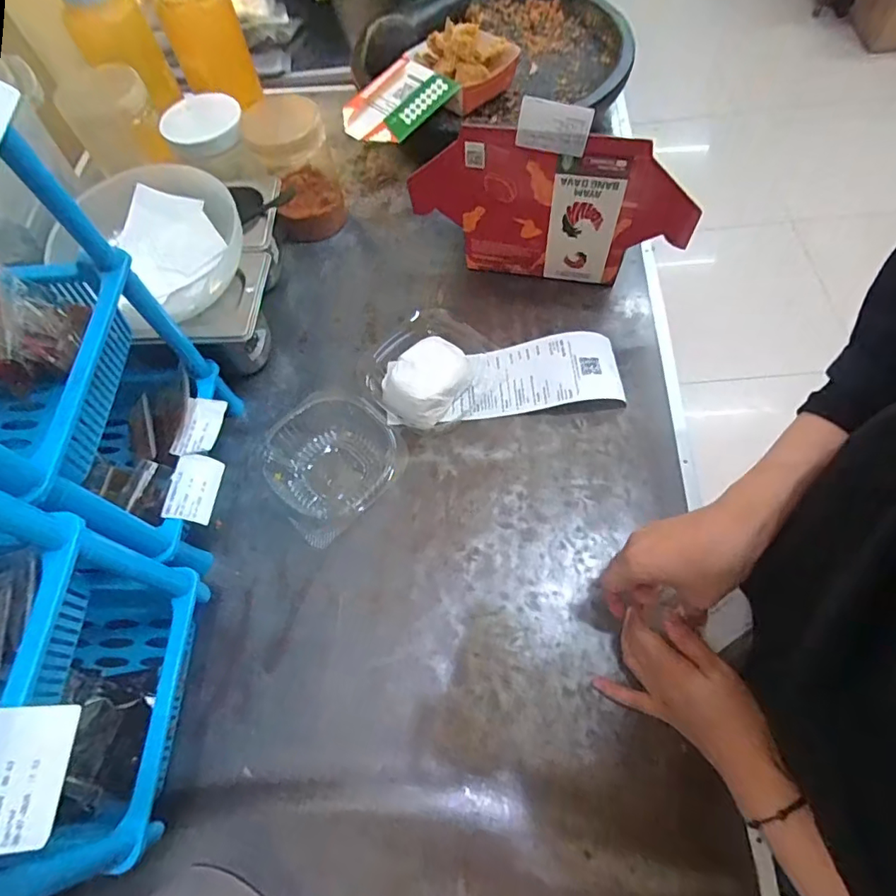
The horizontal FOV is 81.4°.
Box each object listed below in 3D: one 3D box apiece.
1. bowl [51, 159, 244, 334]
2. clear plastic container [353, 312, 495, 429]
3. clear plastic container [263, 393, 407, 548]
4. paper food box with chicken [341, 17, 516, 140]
[{"bbox_3d":[-0.283,-0.183,0.474,0.156,0.052,0.156,-1,63,2],"label":"bowl"},{"bbox_3d":[-0.028,-0.082,0.526,0.124,0.047,0.113,-1,63,2],"label":"clear plastic container"},{"bbox_3d":[-0.115,0.009,0.493,0.112,0.039,0.127,36,70,19],"label":"clear plastic container"},{"bbox_3d":[-0.026,-0.440,0.626,0.209,0.064,0.094,-41,68,-15],"label":"paper food box with chicken"}]

